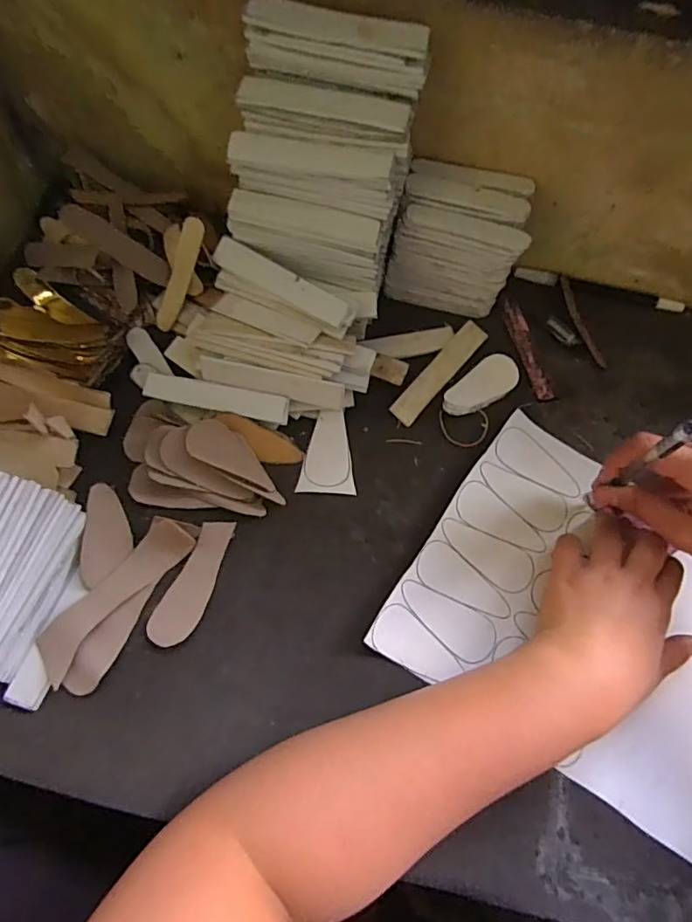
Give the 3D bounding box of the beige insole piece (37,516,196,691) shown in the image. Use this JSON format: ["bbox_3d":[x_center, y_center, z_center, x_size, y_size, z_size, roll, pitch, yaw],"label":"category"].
[{"bbox_3d":[-0.149,0.085,0.337,0.030,0.008,0.114,38,72,12],"label":"beige insole piece"}]

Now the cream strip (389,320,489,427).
[{"bbox_3d":[0.076,-0.072,0.424,0.022,0.005,0.108,39,72,12],"label":"cream strip"}]

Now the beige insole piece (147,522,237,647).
[{"bbox_3d":[-0.100,0.079,0.346,0.028,0.005,0.085,22,69,6],"label":"beige insole piece"}]

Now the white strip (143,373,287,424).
[{"bbox_3d":[-0.097,-0.047,0.389,0.104,0.007,0.021,11,95,4],"label":"white strip"}]

